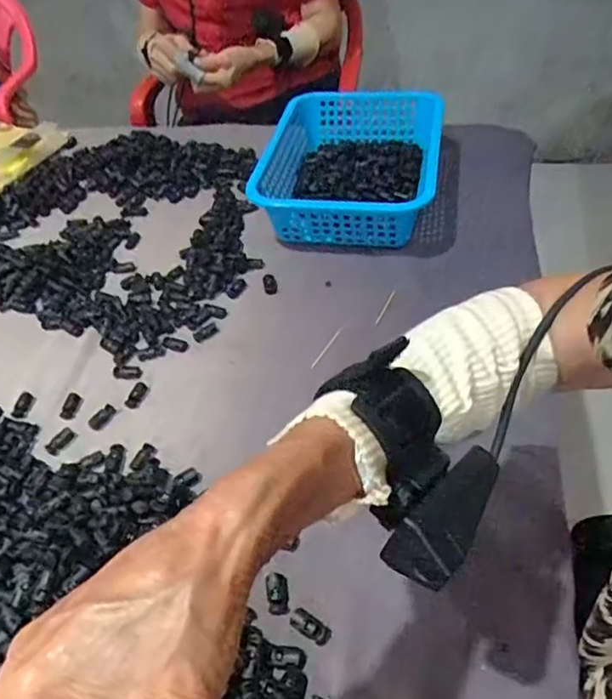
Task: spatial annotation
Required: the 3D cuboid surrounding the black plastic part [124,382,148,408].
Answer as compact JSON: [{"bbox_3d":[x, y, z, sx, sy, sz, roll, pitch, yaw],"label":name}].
[{"bbox_3d":[-0.169,0.044,0.573,0.015,0.007,0.031,12,49,16],"label":"black plastic part"}]

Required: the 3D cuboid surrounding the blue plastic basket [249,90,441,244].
[{"bbox_3d":[0.062,-0.252,0.774,0.213,0.095,0.292,7,48,12],"label":"blue plastic basket"}]

